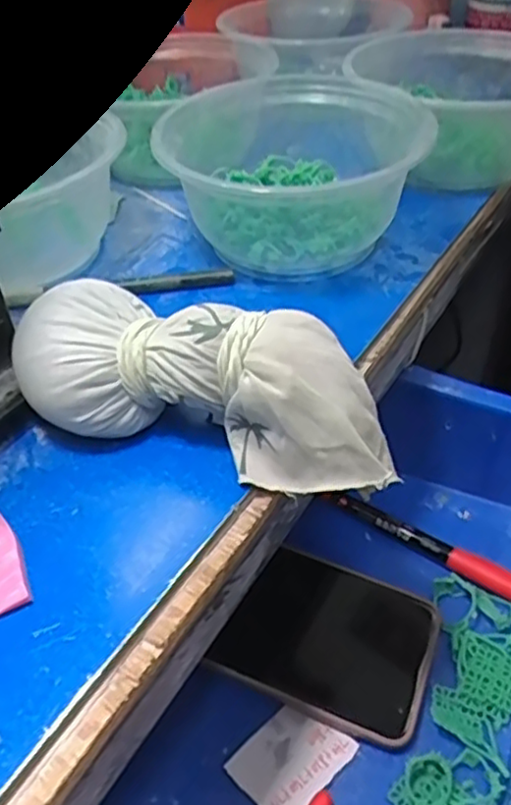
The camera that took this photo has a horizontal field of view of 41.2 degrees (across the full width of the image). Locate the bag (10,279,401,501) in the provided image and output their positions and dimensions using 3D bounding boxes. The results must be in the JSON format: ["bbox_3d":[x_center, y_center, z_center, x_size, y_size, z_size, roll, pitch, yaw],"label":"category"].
[{"bbox_3d":[-0.018,-0.006,0.250,0.135,0.049,0.045,9,44,13],"label":"bag"}]

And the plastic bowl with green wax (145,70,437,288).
[{"bbox_3d":[0.017,-0.117,0.355,0.125,0.064,0.121,-2,43,1],"label":"plastic bowl with green wax"}]

